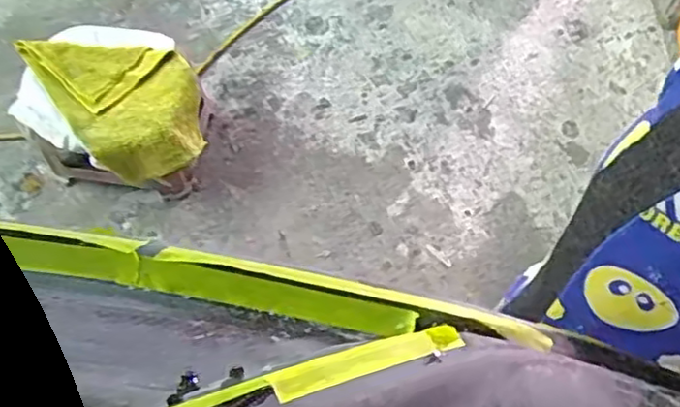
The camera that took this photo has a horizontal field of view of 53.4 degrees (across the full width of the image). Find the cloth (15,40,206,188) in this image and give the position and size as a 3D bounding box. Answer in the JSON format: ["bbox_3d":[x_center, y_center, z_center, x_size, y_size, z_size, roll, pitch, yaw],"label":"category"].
[{"bbox_3d":[-0.375,-0.189,1.170,0.223,0.073,0.323,-34,69,-18],"label":"cloth"}]

